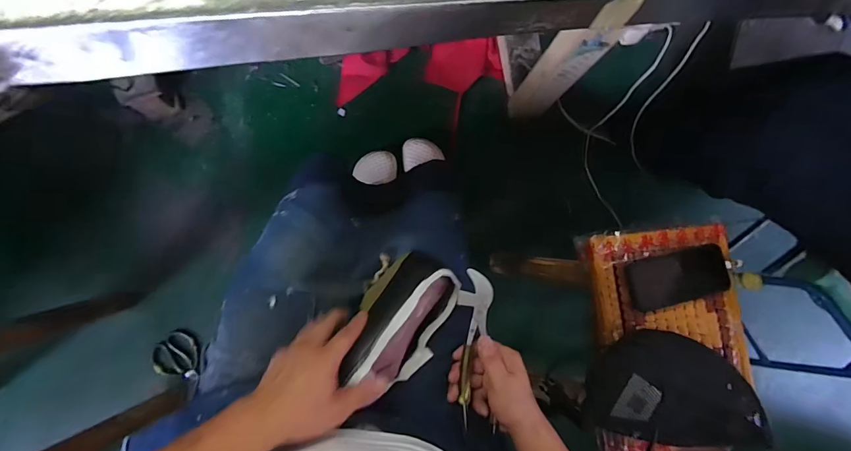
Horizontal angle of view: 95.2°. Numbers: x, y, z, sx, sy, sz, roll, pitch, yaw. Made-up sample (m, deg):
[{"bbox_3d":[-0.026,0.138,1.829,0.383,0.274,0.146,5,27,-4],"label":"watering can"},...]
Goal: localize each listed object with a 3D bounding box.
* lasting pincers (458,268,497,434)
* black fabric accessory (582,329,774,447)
[{"bbox_3d":[0.064,0.154,0.488,0.053,0.015,0.192,6,86,-6],"label":"lasting pincers"},{"bbox_3d":[0.373,0.245,0.580,0.262,0.071,0.154,17,82,-4],"label":"black fabric accessory"}]

